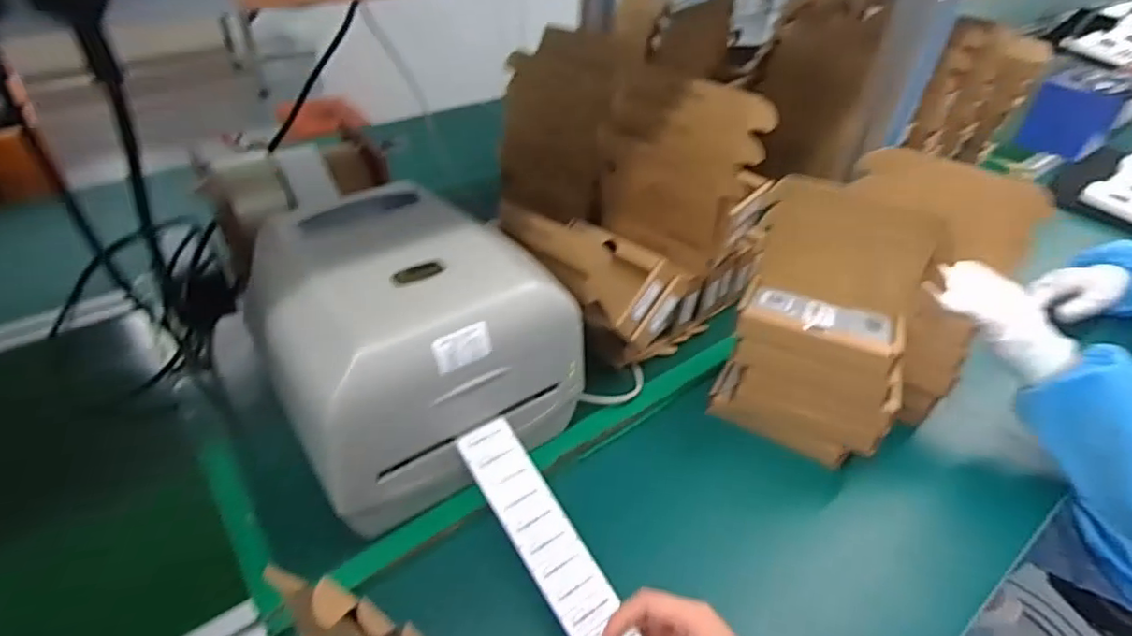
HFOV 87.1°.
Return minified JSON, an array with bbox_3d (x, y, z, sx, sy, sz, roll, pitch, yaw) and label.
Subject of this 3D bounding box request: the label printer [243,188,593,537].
[{"bbox_3d":[-0.132,0.014,0.510,0.235,0.169,0.229,-19,47,-23],"label":"label printer"}]

